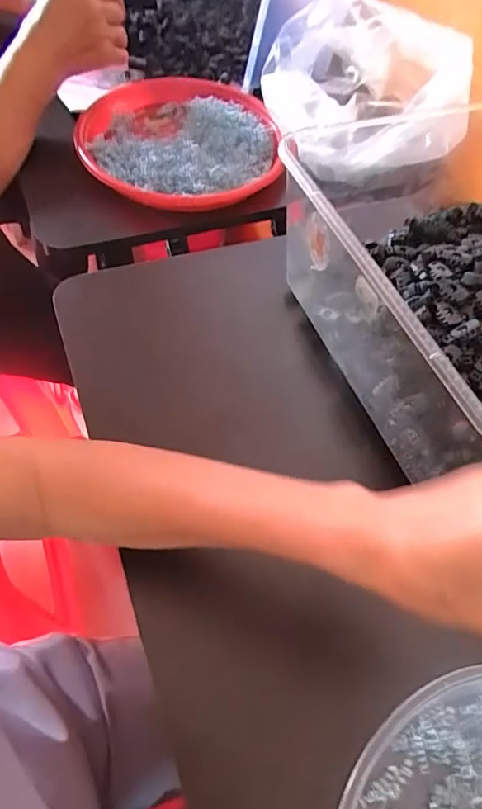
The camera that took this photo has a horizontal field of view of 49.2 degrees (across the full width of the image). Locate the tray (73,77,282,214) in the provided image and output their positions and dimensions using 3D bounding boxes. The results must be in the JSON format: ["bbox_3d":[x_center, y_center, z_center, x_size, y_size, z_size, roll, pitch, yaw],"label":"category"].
[{"bbox_3d":[-0.070,-0.314,0.617,0.226,0.032,0.240,-10,59,-11],"label":"tray"}]

